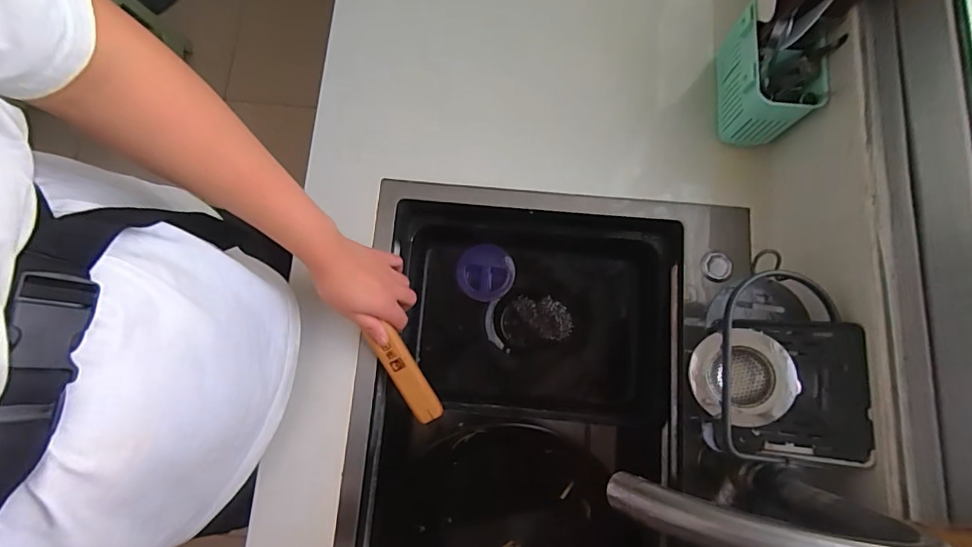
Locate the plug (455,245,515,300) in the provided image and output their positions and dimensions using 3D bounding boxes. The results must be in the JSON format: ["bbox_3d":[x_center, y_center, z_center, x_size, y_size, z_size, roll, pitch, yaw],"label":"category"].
[{"bbox_3d":[-0.001,0.000,0.696,0.081,0.025,0.077,0,79,0],"label":"plug"}]

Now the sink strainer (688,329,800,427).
[{"bbox_3d":[0.242,0.098,0.453,0.086,0.027,0.086,-4,79,22],"label":"sink strainer"}]

